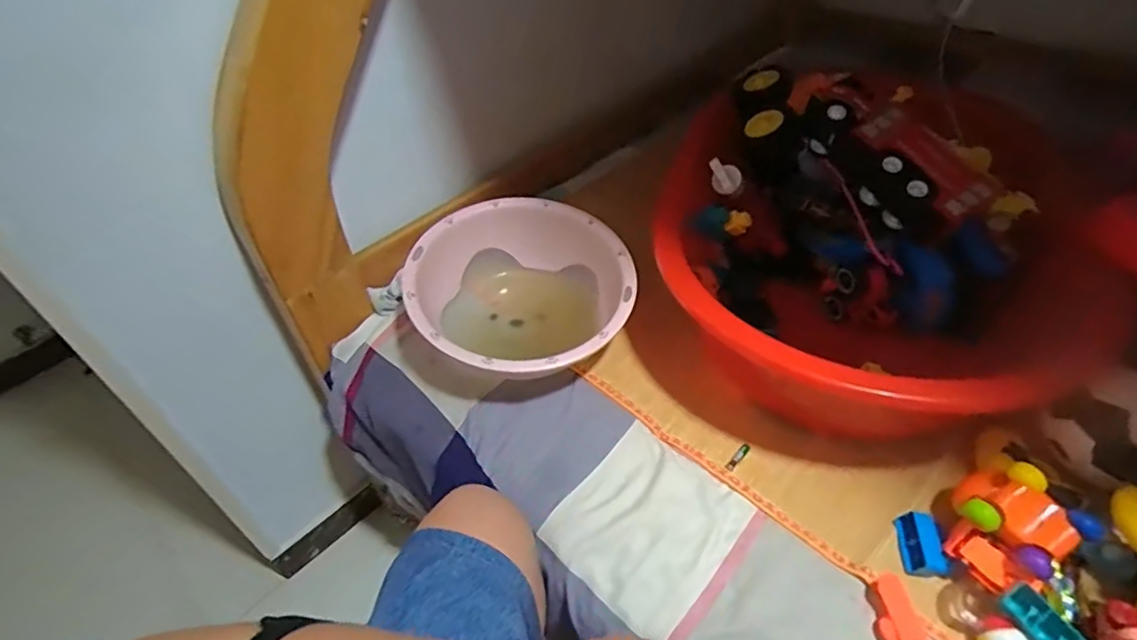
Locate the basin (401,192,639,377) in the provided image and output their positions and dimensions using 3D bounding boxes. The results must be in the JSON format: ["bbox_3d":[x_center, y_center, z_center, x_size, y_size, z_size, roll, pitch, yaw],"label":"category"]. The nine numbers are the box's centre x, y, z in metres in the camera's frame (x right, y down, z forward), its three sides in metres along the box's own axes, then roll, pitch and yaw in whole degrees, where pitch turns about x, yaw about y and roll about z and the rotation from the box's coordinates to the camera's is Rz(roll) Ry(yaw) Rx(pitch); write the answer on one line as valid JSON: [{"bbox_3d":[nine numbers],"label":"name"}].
[{"bbox_3d":[-0.063,-0.029,0.835,0.294,0.143,0.272,-3,45,3],"label":"basin"}]

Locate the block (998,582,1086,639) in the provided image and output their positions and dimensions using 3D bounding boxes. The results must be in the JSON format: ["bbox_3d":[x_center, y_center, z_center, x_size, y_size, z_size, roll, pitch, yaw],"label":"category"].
[{"bbox_3d":[0.429,0.280,0.531,0.033,0.025,0.087,-44,63,6],"label":"block"}]

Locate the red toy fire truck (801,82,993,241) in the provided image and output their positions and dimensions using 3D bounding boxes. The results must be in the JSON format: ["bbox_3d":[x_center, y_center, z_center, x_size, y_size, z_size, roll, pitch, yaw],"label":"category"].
[{"bbox_3d":[0.439,-0.222,0.821,0.091,0.098,0.264,-27,62,-19],"label":"red toy fire truck"}]

